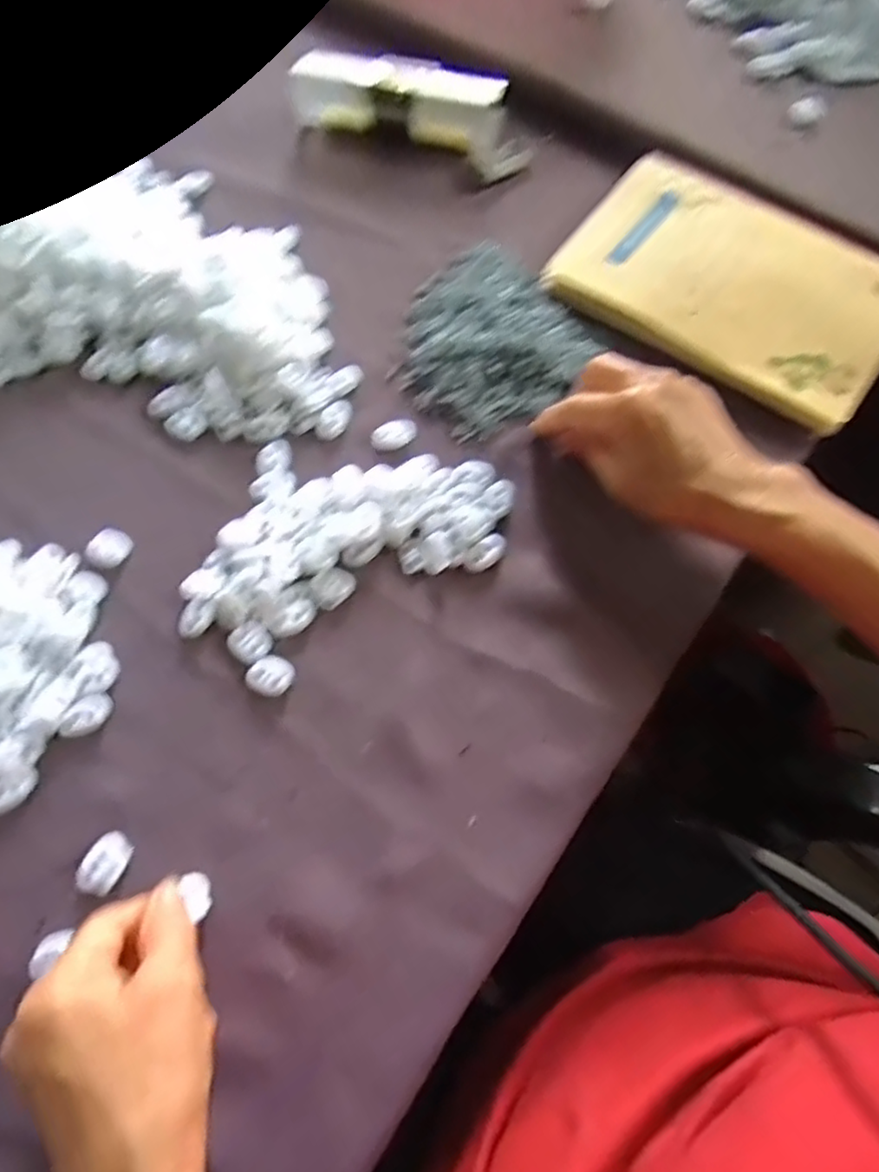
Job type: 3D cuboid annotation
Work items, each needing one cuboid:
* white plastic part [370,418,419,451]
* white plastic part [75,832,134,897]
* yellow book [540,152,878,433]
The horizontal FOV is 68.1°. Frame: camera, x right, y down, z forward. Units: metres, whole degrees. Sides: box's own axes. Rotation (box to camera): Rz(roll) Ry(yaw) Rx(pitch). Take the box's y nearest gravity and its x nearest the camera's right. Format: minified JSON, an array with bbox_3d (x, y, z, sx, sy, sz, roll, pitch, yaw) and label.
[{"bbox_3d":[-0.028,-0.093,0.396,0.029,0.004,0.019,-31,72,-9],"label":"white plastic part"},{"bbox_3d":[-0.163,0.134,0.315,0.021,0.007,0.027,23,72,10],"label":"white plastic part"},{"bbox_3d":[0.193,-0.202,0.423,0.208,0.015,0.143,36,75,13],"label":"yellow book"}]

